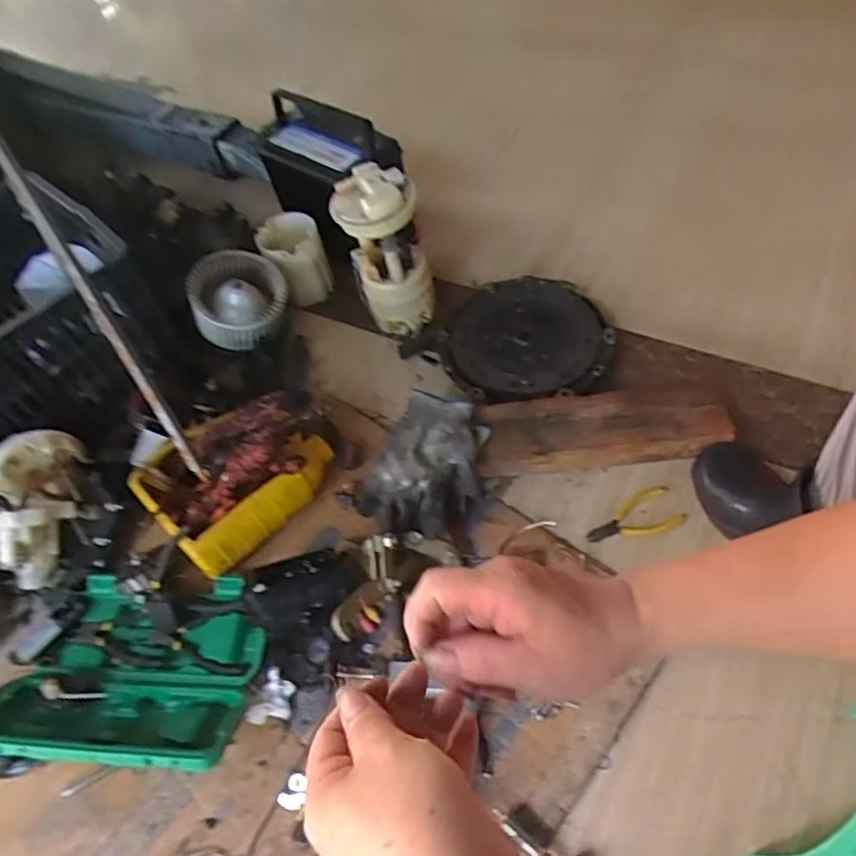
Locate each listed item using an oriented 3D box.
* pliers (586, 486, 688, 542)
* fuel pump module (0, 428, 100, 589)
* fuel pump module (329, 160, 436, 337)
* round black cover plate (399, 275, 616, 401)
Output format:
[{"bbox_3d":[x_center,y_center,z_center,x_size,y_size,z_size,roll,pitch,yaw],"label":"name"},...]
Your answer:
[{"bbox_3d":[0.257,0.112,0.804,0.122,0.011,0.057,-19,55,-3],"label":"pliers"},{"bbox_3d":[-0.499,0.096,0.832,0.126,0.104,0.154,-29,56,-10],"label":"fuel pump module"},{"bbox_3d":[-0.062,-0.261,0.973,0.120,0.231,0.120,-14,55,-1],"label":"fuel pump module"},{"bbox_3d":[0.136,-0.141,0.975,0.282,0.063,0.252,35,68,28],"label":"round black cover plate"}]

